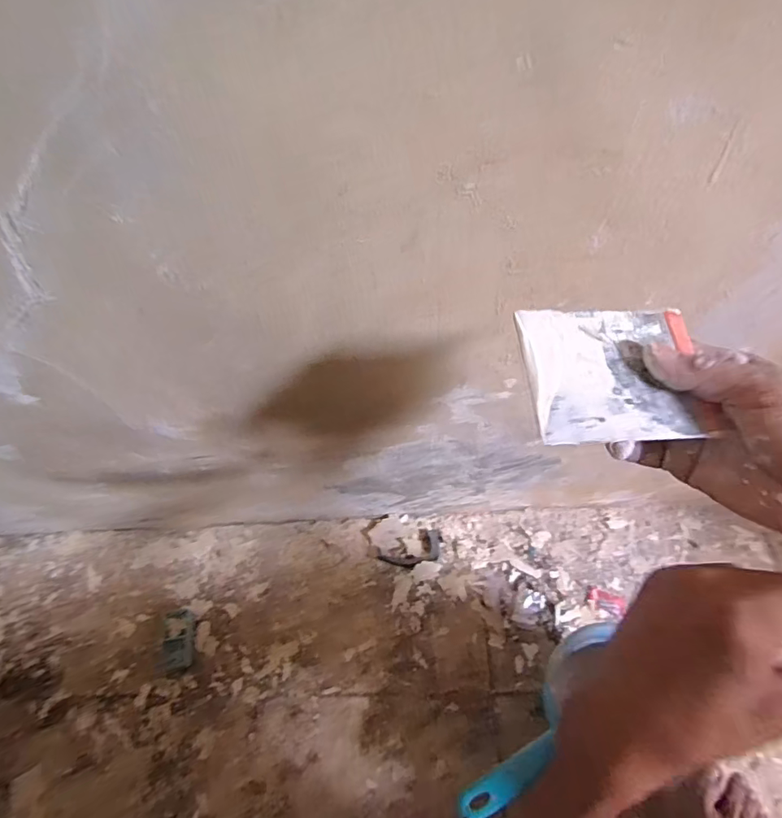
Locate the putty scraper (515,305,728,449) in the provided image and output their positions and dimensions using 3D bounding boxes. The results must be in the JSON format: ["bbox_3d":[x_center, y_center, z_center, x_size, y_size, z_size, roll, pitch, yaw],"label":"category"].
[{"bbox_3d":[0.124,-0.021,0.271,0.101,0.004,0.078,-3,68,-9],"label":"putty scraper"}]

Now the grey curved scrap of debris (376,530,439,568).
[{"bbox_3d":[0.032,0.202,0.687,0.089,0.006,0.039,-24,60,-11],"label":"grey curved scrap of debris"}]

